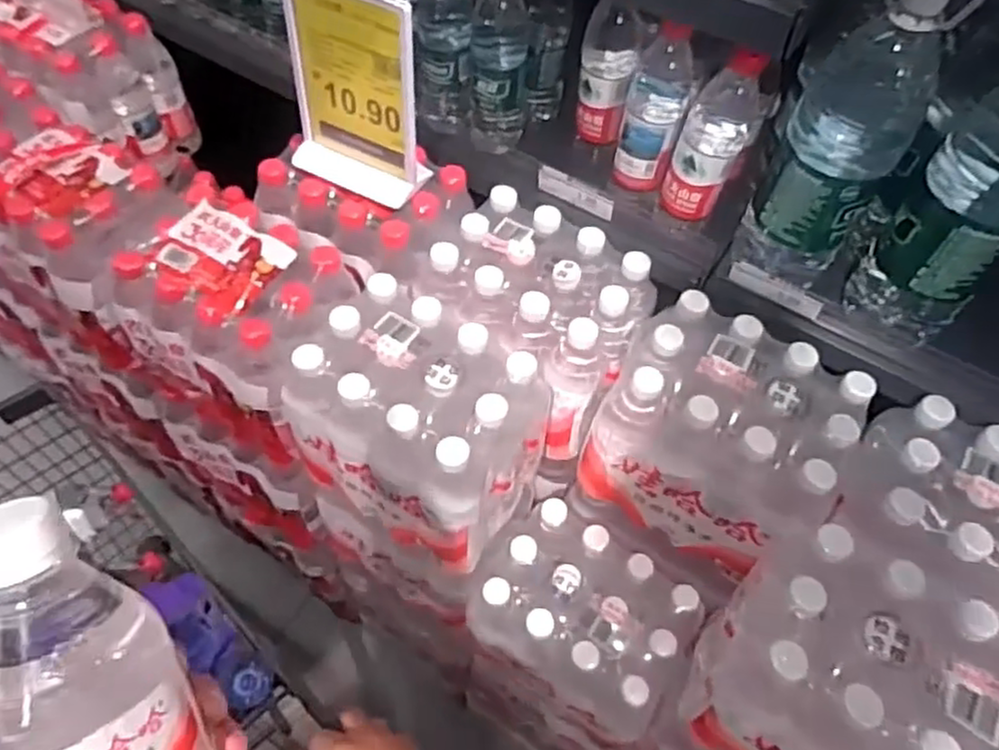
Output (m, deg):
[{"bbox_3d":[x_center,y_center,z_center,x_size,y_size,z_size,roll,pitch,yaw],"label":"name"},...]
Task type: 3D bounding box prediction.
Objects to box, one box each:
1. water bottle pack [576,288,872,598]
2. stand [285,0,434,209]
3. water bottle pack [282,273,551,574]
[{"bbox_3d":[0.243,0.084,0.828,0.262,0.261,0.196,37,64,20],"label":"water bottle pack"},{"bbox_3d":[-0.167,-0.314,0.793,0.163,0.226,0.075,27,61,15],"label":"stand"},{"bbox_3d":[-0.090,0.048,0.808,0.257,0.205,0.197,31,62,17],"label":"water bottle pack"}]

